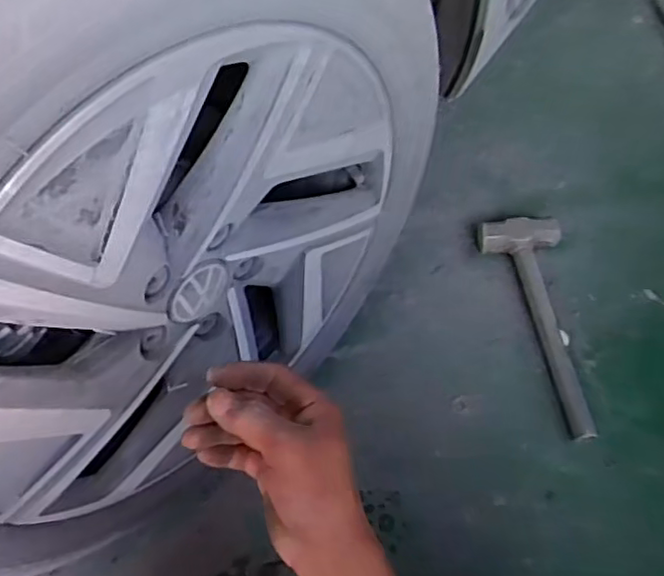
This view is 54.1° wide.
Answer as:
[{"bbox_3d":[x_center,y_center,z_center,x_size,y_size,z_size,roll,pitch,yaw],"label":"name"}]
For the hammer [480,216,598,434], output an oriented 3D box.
[{"bbox_3d":[0.290,0.039,0.856,0.107,0.047,0.324,-9,59,-3],"label":"hammer"}]

